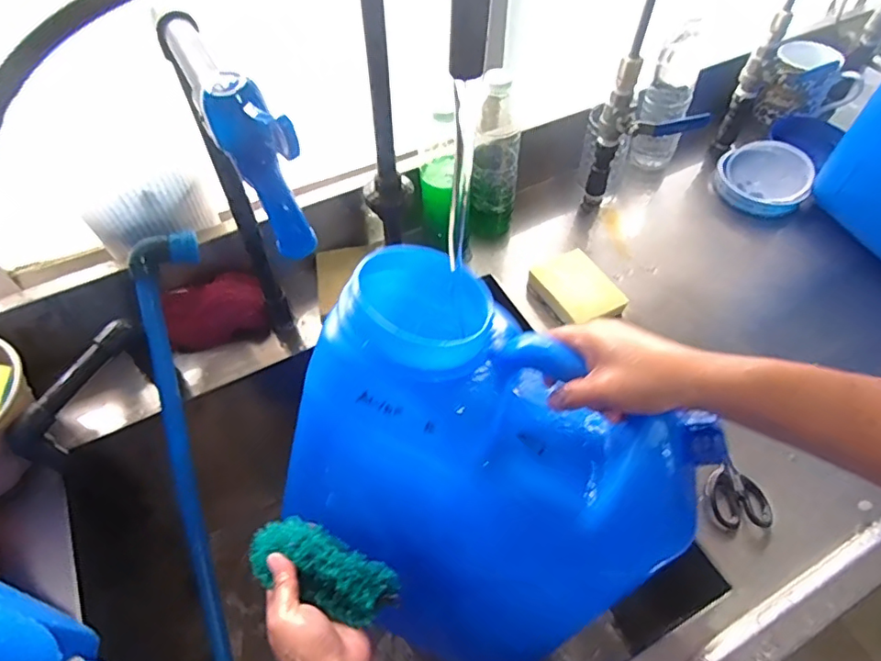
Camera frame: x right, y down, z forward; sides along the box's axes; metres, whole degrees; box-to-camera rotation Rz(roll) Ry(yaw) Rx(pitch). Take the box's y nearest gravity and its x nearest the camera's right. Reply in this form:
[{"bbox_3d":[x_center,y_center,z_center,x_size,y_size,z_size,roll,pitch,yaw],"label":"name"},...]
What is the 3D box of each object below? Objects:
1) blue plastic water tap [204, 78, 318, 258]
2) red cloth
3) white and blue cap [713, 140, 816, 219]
[{"bbox_3d":[-0.083,-0.077,0.270,0.030,0.082,0.027,-33,34,-22],"label":"blue plastic water tap"},{"bbox_3d":[-0.257,-0.022,0.633,0.112,0.079,0.051,-14,54,-10],"label":"red cloth"},{"bbox_3d":[0.450,-0.215,0.768,0.116,0.048,0.118,0,53,0],"label":"white and blue cap"}]

